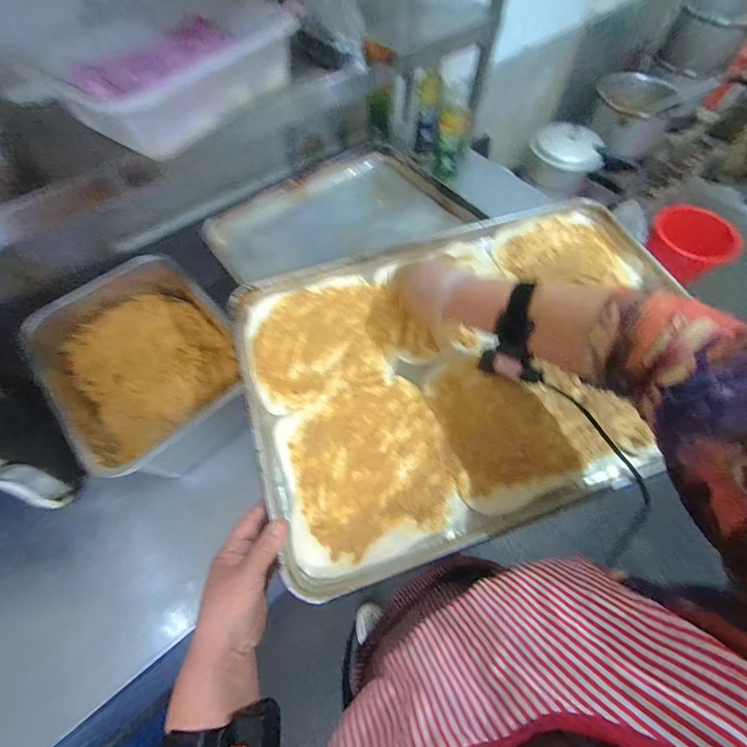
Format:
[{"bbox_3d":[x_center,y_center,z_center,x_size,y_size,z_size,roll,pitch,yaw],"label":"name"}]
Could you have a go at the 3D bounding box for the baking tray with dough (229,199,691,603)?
[{"bbox_3d":[0.137,-0.027,0.458,0.586,0.057,0.400,-16,61,-11],"label":"baking tray with dough"}]

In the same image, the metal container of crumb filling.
[{"bbox_3d":[-0.384,-0.021,0.586,0.239,0.129,0.334,-36,67,-16],"label":"metal container of crumb filling"}]

